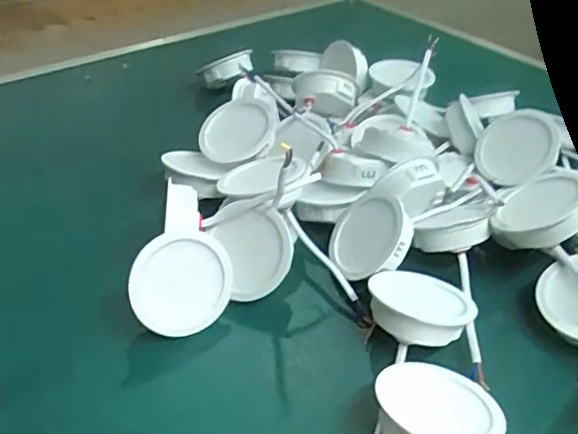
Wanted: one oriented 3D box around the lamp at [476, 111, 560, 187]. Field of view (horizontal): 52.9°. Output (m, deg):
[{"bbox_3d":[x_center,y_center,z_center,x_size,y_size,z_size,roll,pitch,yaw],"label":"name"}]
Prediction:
[{"bbox_3d":[0.199,-0.064,0.506,0.069,0.019,0.065,4,73,40],"label":"lamp"}]

